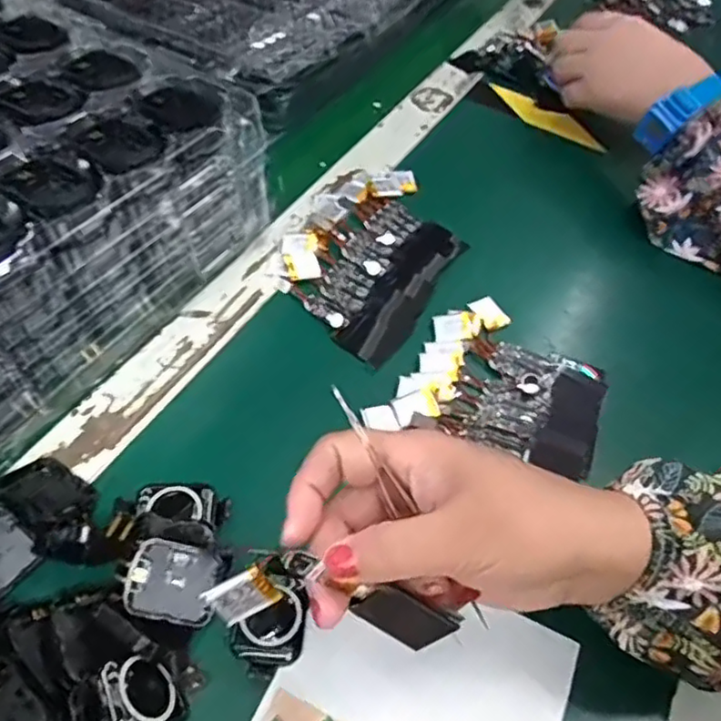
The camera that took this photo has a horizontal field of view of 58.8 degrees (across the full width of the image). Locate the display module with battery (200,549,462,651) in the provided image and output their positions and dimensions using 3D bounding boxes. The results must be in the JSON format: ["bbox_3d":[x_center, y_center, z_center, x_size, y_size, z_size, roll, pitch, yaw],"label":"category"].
[{"bbox_3d":[-0.011,0.095,0.245,0.091,0.029,0.024,18,54,0],"label":"display module with battery"}]

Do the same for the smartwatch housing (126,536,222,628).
[{"bbox_3d":[-0.086,0.102,0.295,0.040,0.010,0.034,13,70,-11],"label":"smartwatch housing"}]

